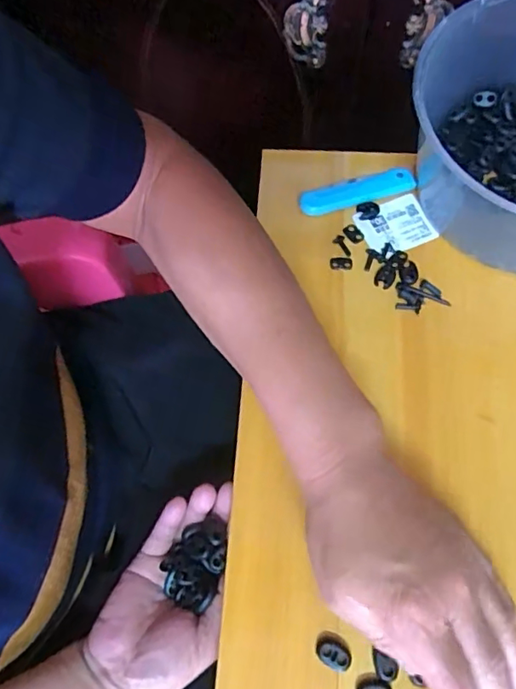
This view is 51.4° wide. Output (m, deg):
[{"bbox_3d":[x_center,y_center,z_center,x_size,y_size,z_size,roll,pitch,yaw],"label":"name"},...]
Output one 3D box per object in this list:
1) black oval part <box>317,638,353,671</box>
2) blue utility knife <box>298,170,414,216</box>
[{"bbox_3d":[0.047,0.192,0.332,0.021,0.007,0.015,27,72,13],"label":"black oval part"},{"bbox_3d":[0.086,-0.132,0.464,0.100,0.008,0.026,-14,68,-3],"label":"blue utility knife"}]

